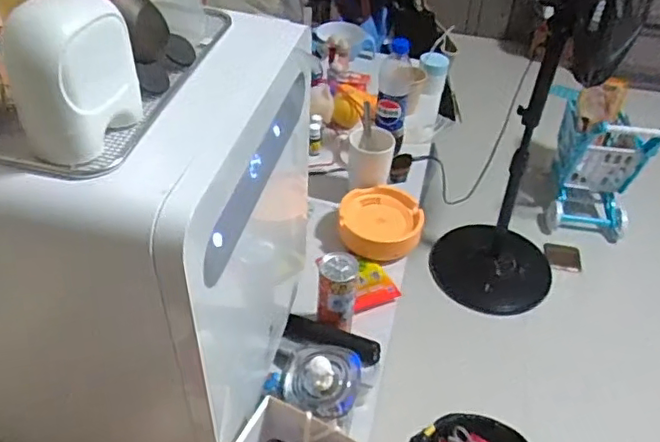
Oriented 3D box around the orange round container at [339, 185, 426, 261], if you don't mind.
[{"bbox_3d":[0.082,-0.001,0.948,0.137,0.047,0.132,10,44,8],"label":"orange round container"}]

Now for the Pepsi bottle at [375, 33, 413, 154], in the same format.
[{"bbox_3d":[0.114,-0.227,1.061,0.059,0.197,0.055,6,44,4],"label":"Pepsi bottle"}]

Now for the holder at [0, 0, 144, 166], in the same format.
[{"bbox_3d":[-0.168,-0.100,0.384,0.044,0.096,0.085,14,45,12],"label":"holder"}]

